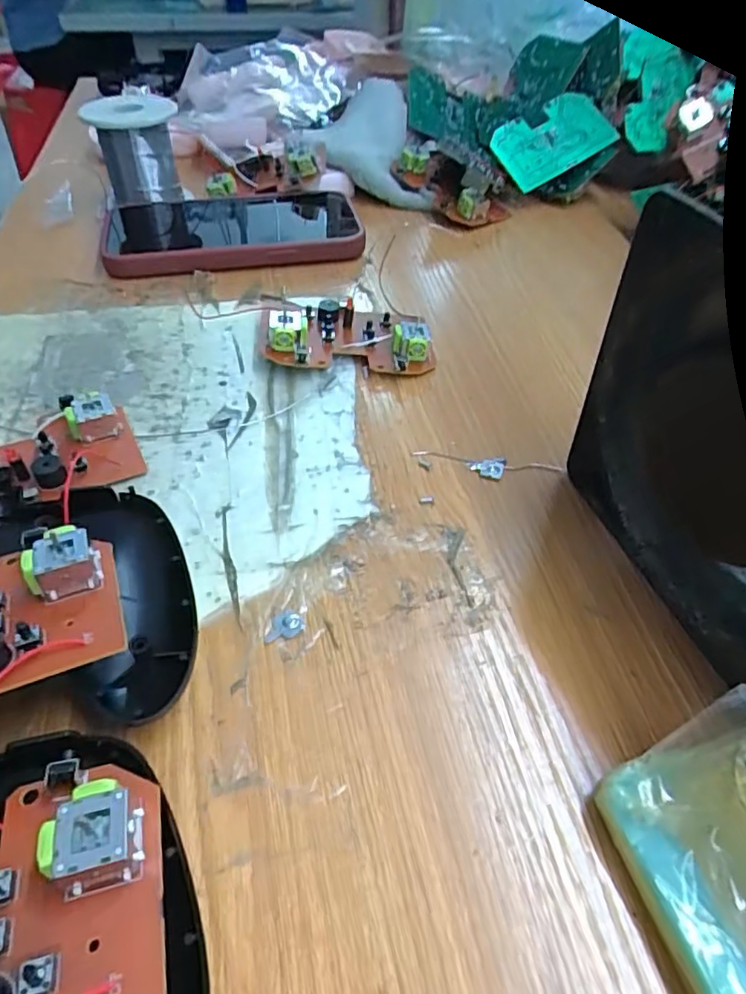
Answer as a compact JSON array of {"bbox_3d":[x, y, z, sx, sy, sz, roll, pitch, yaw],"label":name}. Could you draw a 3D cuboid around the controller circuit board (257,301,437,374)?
[{"bbox_3d":[-0.013,-0.084,0.310,0.086,0.024,0.046,-6,47,-6],"label":"controller circuit board"}]

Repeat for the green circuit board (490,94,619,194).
[{"bbox_3d":[0.136,-0.274,0.457,0.087,0.009,0.055,-32,90,-6],"label":"green circuit board"}]

